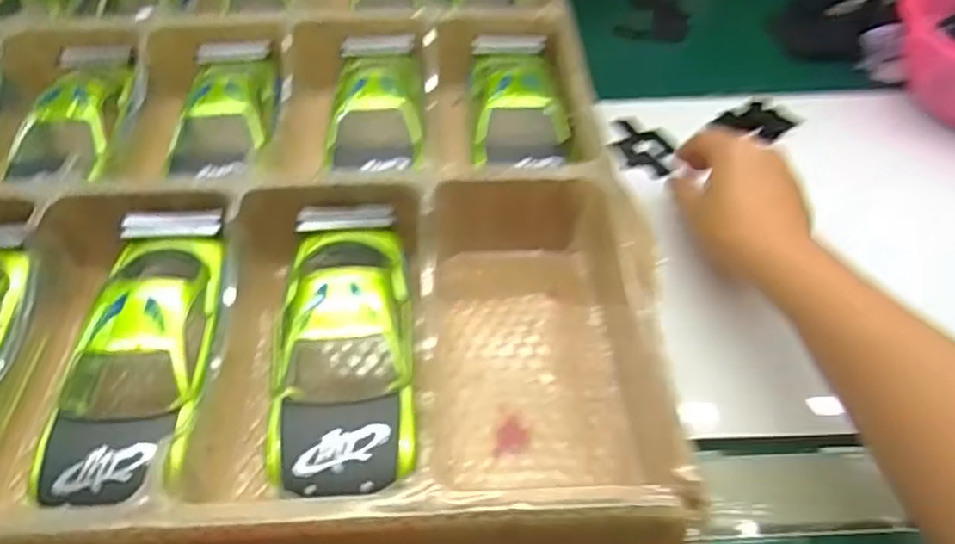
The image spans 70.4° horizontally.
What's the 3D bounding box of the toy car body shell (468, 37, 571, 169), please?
[{"bbox_3d":[0.022,-0.096,0.378,0.048,0.032,0.096,-3,46,0],"label":"toy car body shell"}]

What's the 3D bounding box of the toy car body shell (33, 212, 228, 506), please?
[{"bbox_3d":[-0.130,0.029,0.261,0.055,0.030,0.120,-1,46,2],"label":"toy car body shell"}]

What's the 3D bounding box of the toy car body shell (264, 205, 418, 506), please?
[{"bbox_3d":[-0.052,0.027,0.267,0.052,0.037,0.126,-6,46,-3],"label":"toy car body shell"}]

